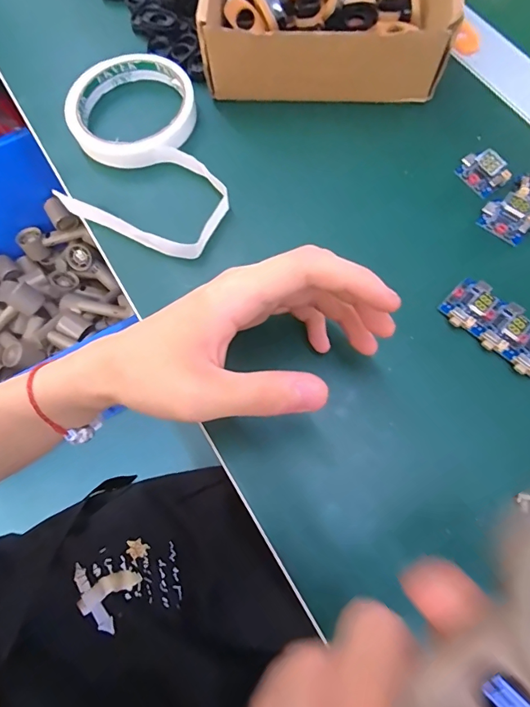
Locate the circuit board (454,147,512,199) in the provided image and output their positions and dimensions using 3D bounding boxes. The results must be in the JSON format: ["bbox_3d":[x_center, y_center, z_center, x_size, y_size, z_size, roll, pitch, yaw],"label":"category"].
[{"bbox_3d":[0.143,-0.121,0.284,0.021,0.015,0.030,-35,73,-9],"label":"circuit board"}]

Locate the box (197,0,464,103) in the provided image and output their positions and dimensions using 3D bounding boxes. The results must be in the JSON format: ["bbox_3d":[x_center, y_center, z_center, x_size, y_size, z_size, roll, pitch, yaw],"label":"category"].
[{"bbox_3d":[0.047,-0.262,0.307,0.161,0.052,0.153,7,71,5],"label":"box"}]

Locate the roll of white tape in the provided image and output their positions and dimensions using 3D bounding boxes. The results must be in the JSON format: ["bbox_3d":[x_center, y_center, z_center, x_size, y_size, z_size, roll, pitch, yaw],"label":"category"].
[{"bbox_3d":[-0.092,-0.137,0.303,0.105,0.016,0.173,-17,71,-3],"label":"roll of white tape"}]

